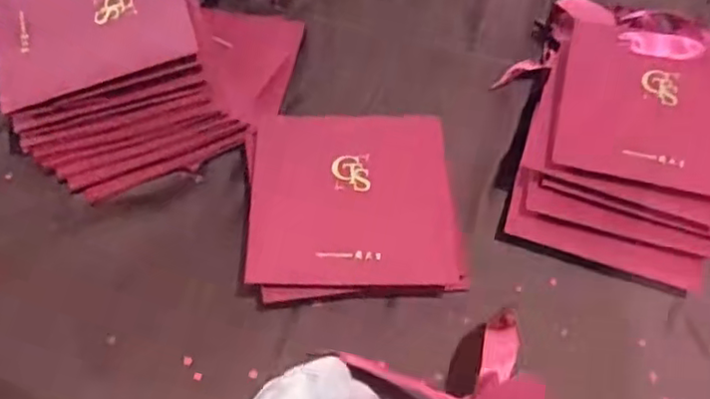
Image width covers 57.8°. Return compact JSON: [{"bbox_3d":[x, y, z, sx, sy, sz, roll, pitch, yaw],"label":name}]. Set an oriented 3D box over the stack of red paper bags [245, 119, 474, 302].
[{"bbox_3d":[0.002,0.002,0.462,0.153,0.029,0.137,-2,57,-5],"label":"stack of red paper bags"}]

